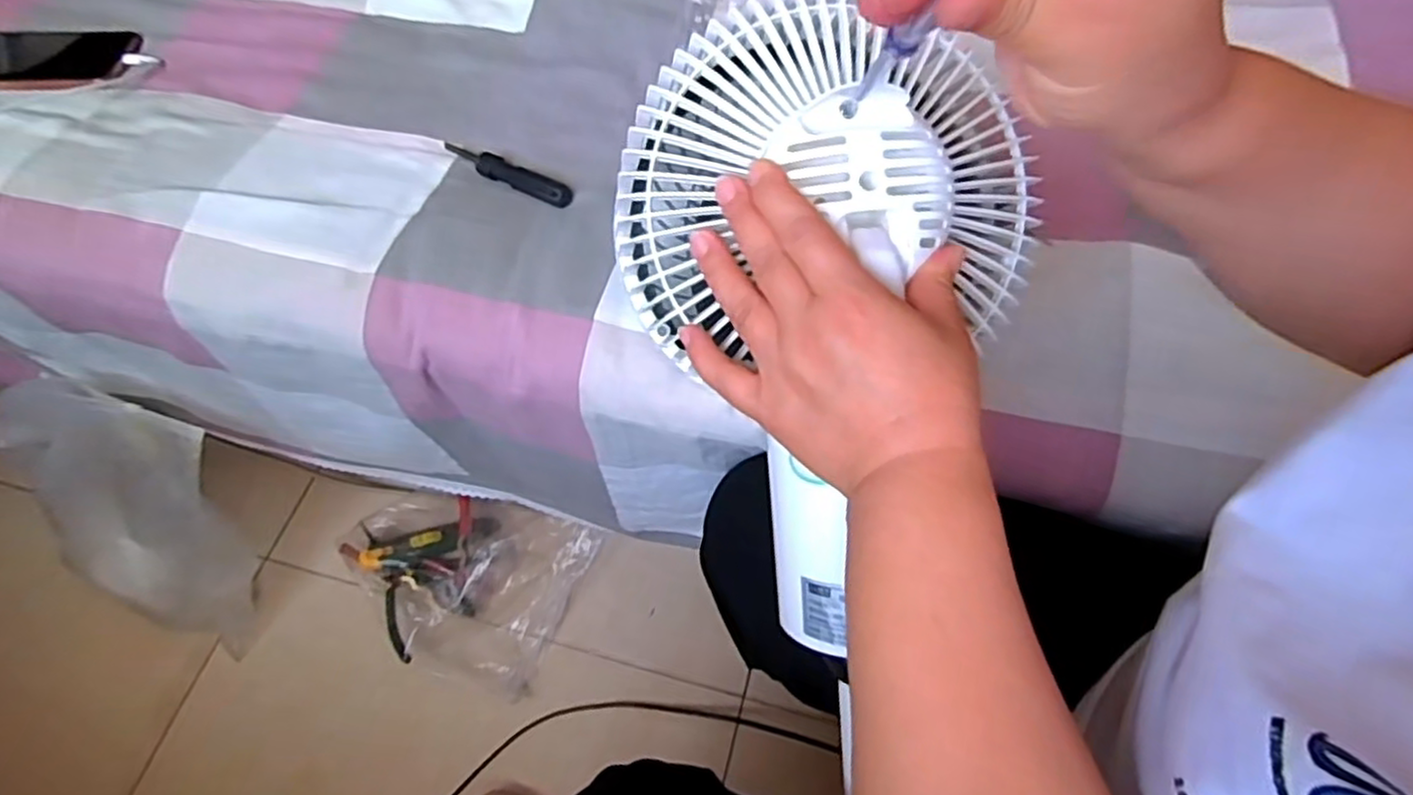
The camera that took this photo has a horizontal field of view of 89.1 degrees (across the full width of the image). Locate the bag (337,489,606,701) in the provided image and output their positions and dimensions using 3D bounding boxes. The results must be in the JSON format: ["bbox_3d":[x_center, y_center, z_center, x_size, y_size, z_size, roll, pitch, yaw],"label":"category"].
[{"bbox_3d":[-0.275,0.192,0.781,0.268,0.042,0.182,18,62,12],"label":"bag"}]

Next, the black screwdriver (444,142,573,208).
[{"bbox_3d":[-0.154,-0.174,0.542,0.123,0.011,0.021,29,65,17],"label":"black screwdriver"}]

